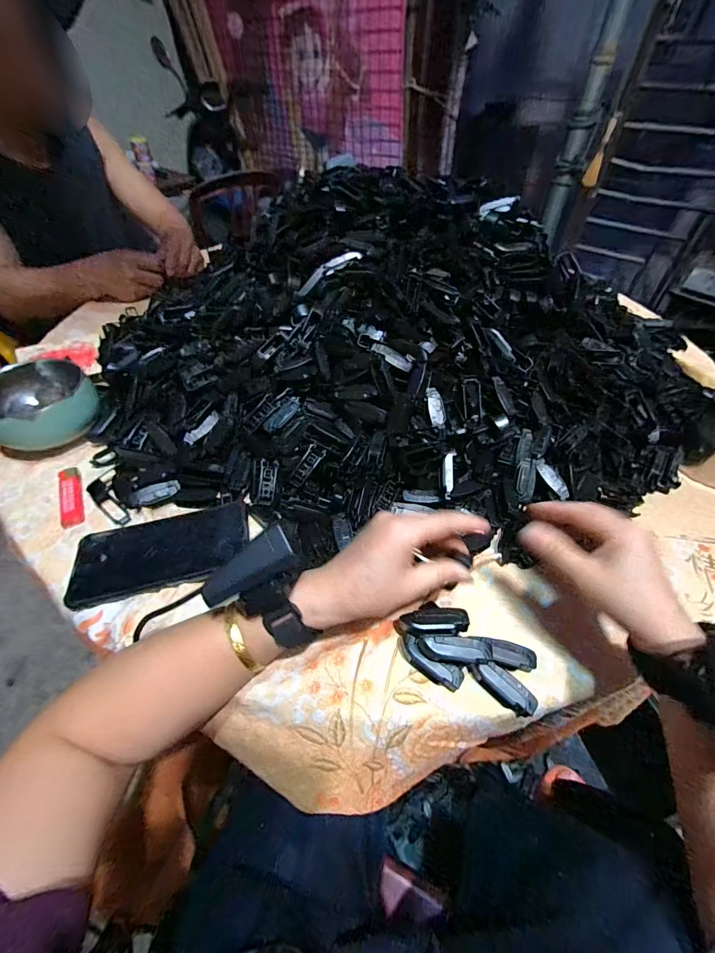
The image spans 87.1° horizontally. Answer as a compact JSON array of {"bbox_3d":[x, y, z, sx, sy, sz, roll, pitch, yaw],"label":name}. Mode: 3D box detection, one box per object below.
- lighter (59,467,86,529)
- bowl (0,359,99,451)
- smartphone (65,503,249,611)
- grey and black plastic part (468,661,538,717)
[{"bbox_3d":[-0.315,0.019,0.413,0.022,0.010,0.083,-20,52,-17],"label":"lighter"},{"bbox_3d":[-0.385,-0.085,0.456,0.112,0.067,0.111,0,49,0],"label":"bowl"},{"bbox_3d":[-0.189,0.072,0.368,0.159,0.010,0.081,-11,50,-9],"label":"smartphone"},{"bbox_3d":[0.115,0.167,0.299,0.050,0.017,0.017,33,57,25],"label":"grey and black plastic part"}]

